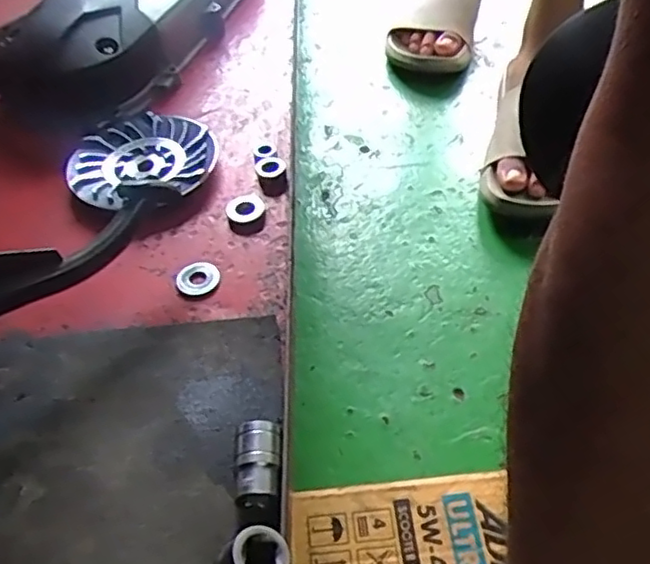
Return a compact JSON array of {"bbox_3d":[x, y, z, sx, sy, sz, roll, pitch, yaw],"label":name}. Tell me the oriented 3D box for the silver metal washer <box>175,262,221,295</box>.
[{"bbox_3d":[-0.087,-0.003,0.444,0.029,0.006,0.026,-13,49,-7],"label":"silver metal washer"}]

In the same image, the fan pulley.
[{"bbox_3d":[-0.146,-0.098,0.522,0.113,0.019,0.107,-13,49,-7],"label":"fan pulley"}]

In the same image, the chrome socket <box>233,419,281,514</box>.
[{"bbox_3d":[-0.034,0.095,0.333,0.022,0.025,0.041,-2,48,3],"label":"chrome socket"}]

